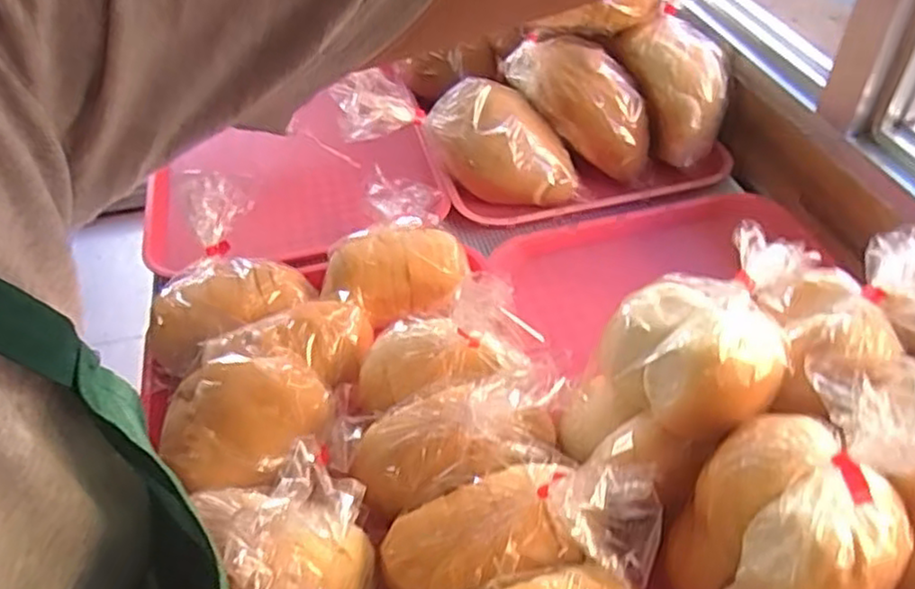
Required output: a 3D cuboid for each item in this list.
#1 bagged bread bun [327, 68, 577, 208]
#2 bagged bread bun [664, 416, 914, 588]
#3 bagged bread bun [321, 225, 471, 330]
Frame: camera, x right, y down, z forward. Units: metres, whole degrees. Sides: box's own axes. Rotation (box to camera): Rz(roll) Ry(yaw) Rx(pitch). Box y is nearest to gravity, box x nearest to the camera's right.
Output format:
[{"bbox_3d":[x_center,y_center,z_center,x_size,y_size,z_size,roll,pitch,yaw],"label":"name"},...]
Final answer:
[{"bbox_3d":[0.010,-0.171,0.724,0.249,0.072,0.117,23,49,5],"label":"bagged bread bun"},{"bbox_3d":[0.172,0.134,0.374,0.079,0.108,0.101,-24,49,-20],"label":"bagged bread bun"},{"bbox_3d":[-0.055,-0.017,0.599,0.124,0.045,0.077,-7,45,-4],"label":"bagged bread bun"}]

